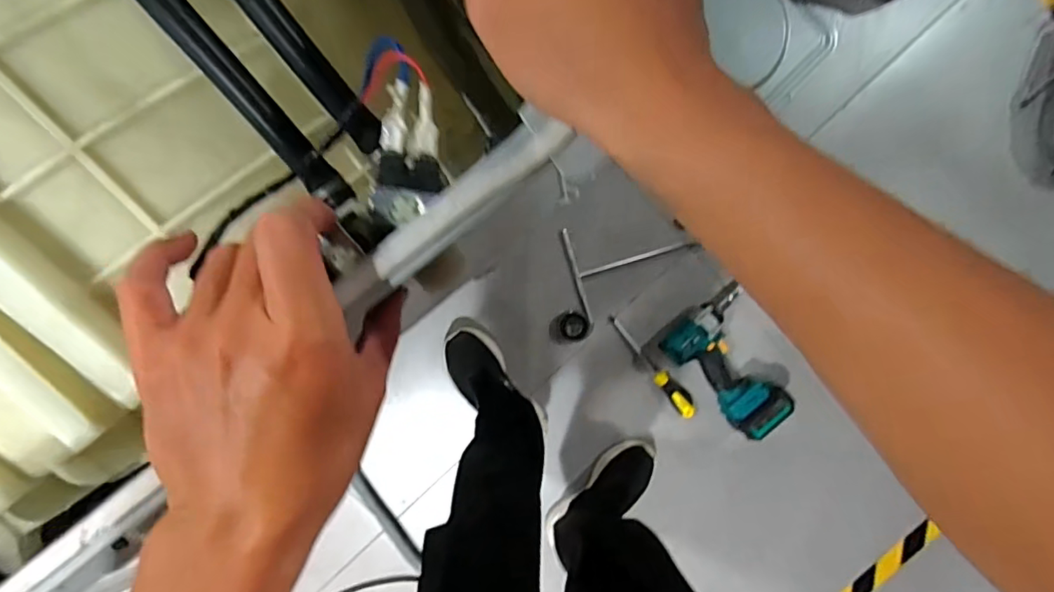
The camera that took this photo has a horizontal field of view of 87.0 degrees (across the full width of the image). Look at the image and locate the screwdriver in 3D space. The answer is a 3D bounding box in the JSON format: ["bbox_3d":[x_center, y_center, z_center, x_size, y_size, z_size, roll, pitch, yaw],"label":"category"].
[{"bbox_3d":[0.242,0.133,1.058,0.035,0.030,0.243,-39,99,3],"label":"screwdriver"}]

